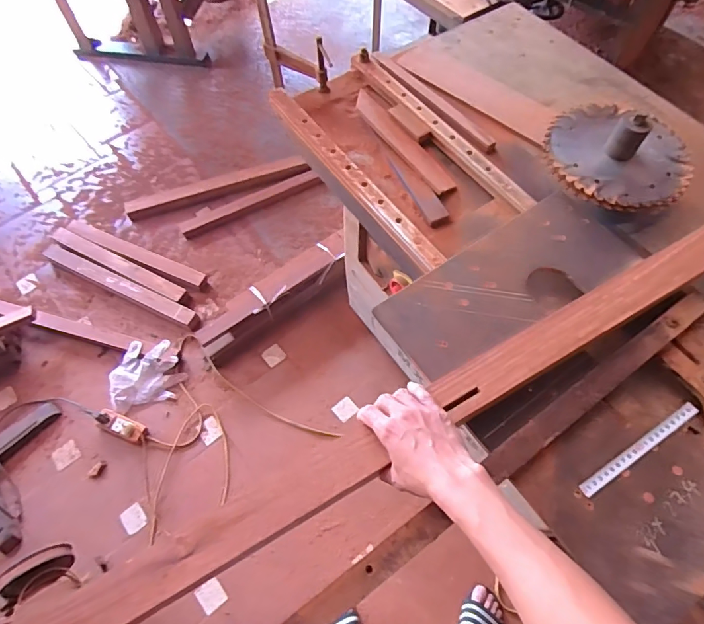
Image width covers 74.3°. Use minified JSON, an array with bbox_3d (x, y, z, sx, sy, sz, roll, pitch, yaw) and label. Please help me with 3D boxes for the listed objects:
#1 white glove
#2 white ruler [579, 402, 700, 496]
[{"bbox_3d":[-0.689,0.199,1.534,0.233,0.052,0.223,-20,64,-10],"label":"white glove"},{"bbox_3d":[0.365,0.172,0.590,0.197,0.009,0.017,-28,66,-14],"label":"white ruler"}]

